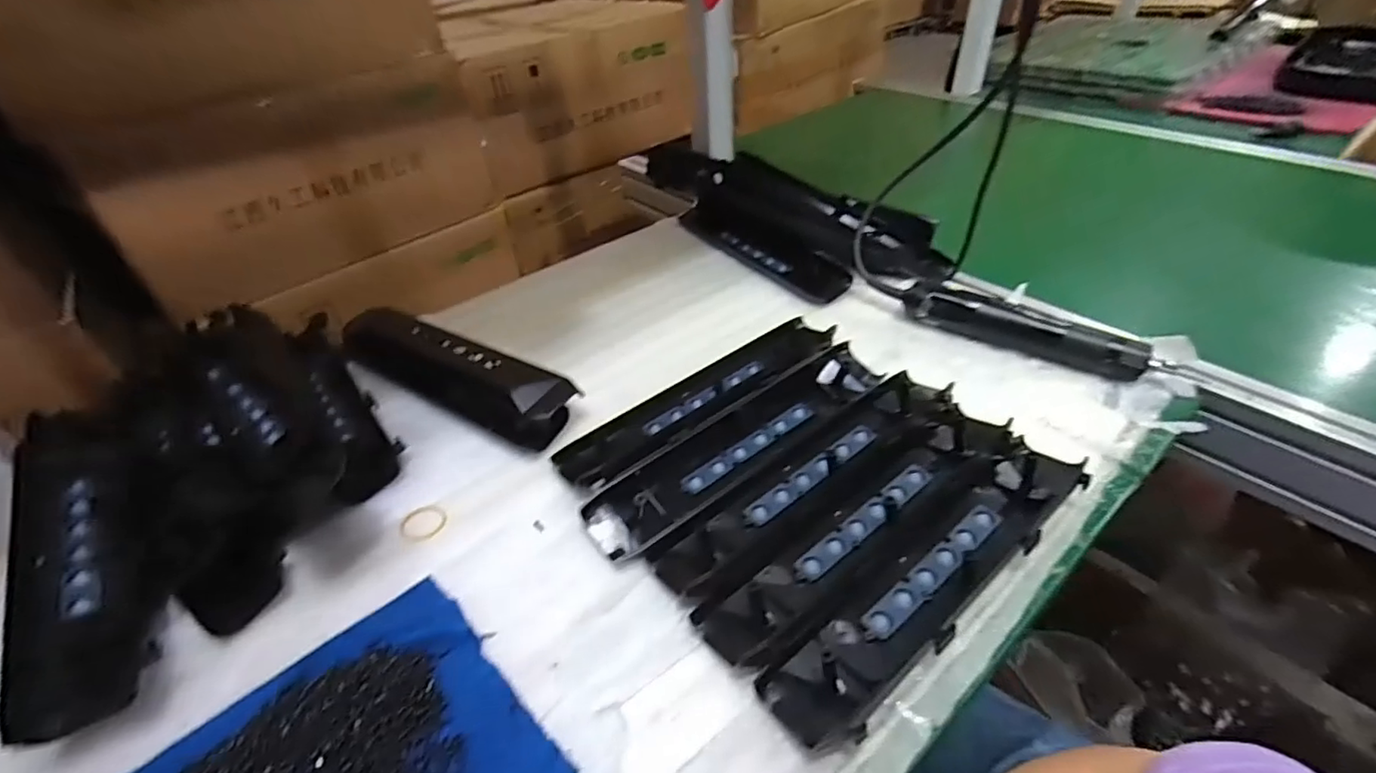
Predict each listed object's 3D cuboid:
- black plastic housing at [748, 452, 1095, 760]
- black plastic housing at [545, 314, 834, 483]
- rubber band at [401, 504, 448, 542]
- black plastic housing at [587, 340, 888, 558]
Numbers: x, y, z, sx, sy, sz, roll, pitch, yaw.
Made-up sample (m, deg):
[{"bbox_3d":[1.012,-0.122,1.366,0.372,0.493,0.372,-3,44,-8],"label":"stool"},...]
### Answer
[{"bbox_3d":[0.157,0.111,0.359,0.270,0.019,0.050,-29,46,-27],"label":"black plastic housing"},{"bbox_3d":[0.018,0.004,0.490,0.269,0.024,0.071,-30,46,-28],"label":"black plastic housing"},{"bbox_3d":[-0.188,0.095,0.417,0.031,0.004,0.035,-31,46,-28],"label":"rubber band"},{"bbox_3d":[0.048,0.036,0.451,0.277,0.023,0.050,-31,46,-28],"label":"black plastic housing"}]

